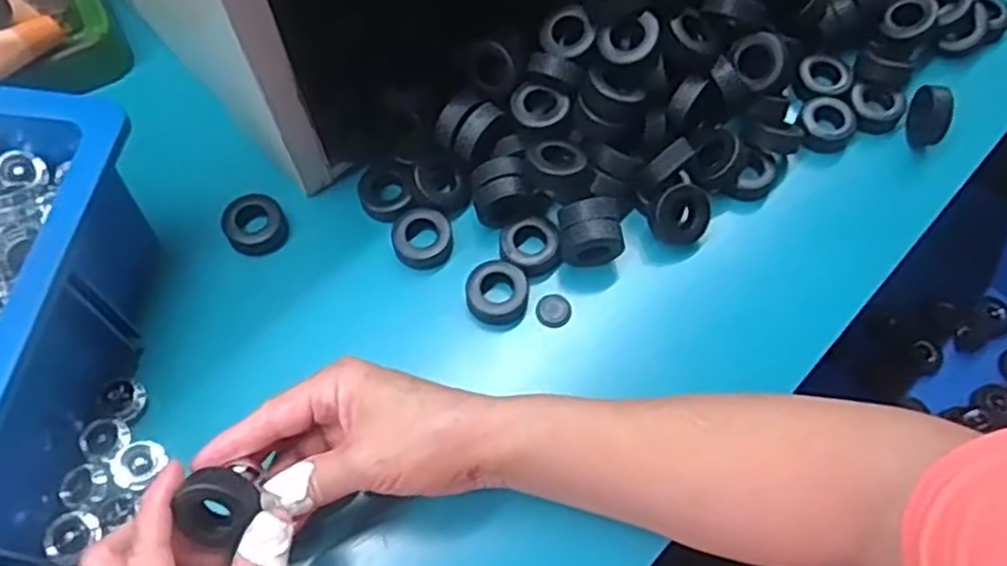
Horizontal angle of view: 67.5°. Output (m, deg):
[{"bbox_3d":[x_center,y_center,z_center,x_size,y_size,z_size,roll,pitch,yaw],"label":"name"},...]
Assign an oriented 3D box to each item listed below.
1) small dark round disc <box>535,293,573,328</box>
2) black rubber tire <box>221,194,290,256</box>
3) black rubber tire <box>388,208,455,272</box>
[{"bbox_3d":[0.030,0.017,0.454,0.020,0.010,0.019,-2,66,-4],"label":"small dark round disc"},{"bbox_3d":[-0.156,-0.037,0.472,0.036,0.014,0.038,1,66,-2],"label":"black rubber tire"},{"bbox_3d":[-0.051,-0.028,0.478,0.039,0.014,0.037,1,66,-2],"label":"black rubber tire"}]

